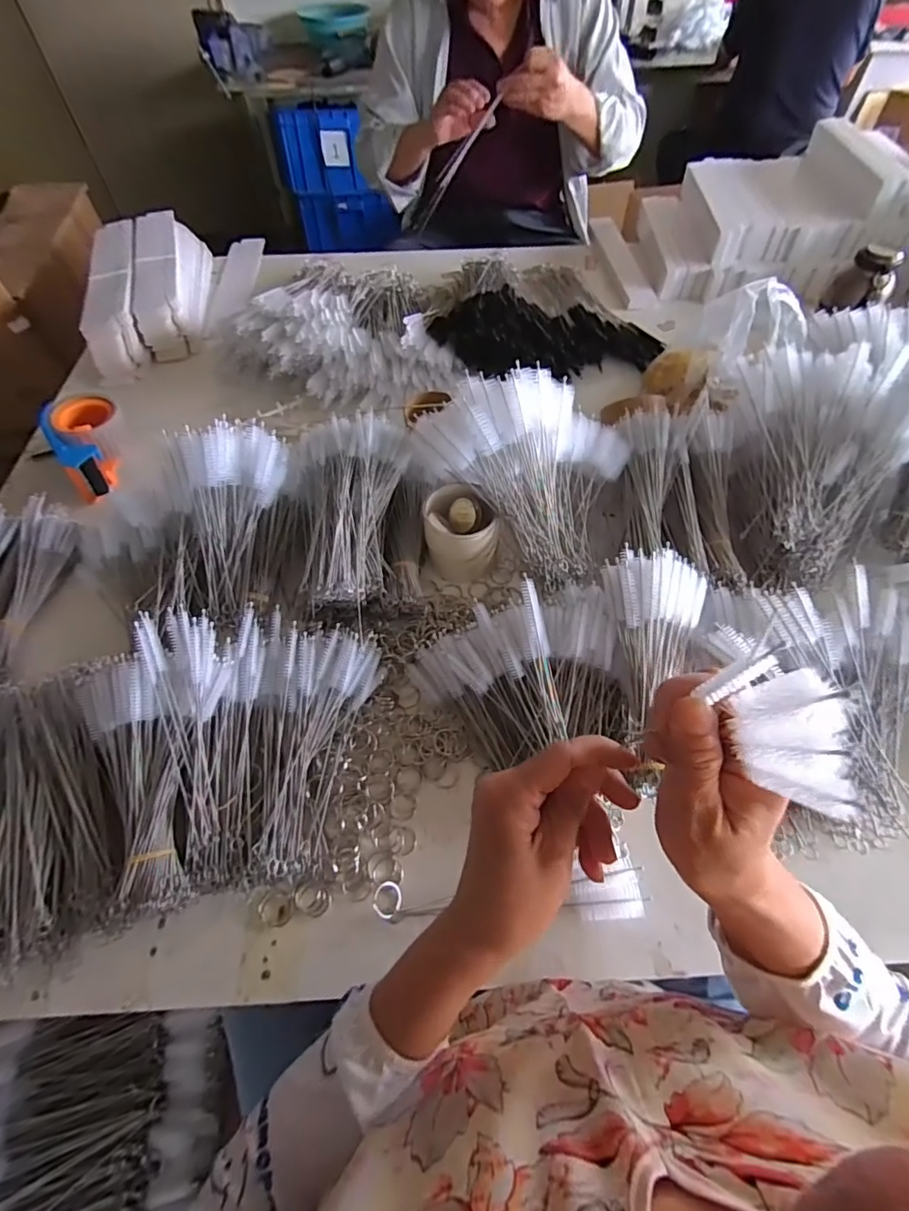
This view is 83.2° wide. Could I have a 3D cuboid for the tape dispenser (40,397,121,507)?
[{"bbox_3d":[-0.482,-0.217,0.687,0.090,0.058,0.156,-32,63,-18],"label":"tape dispenser"}]

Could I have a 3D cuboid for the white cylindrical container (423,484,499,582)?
[{"bbox_3d":[0.006,-0.080,0.572,0.075,0.082,0.071,0,58,1],"label":"white cylindrical container"}]

